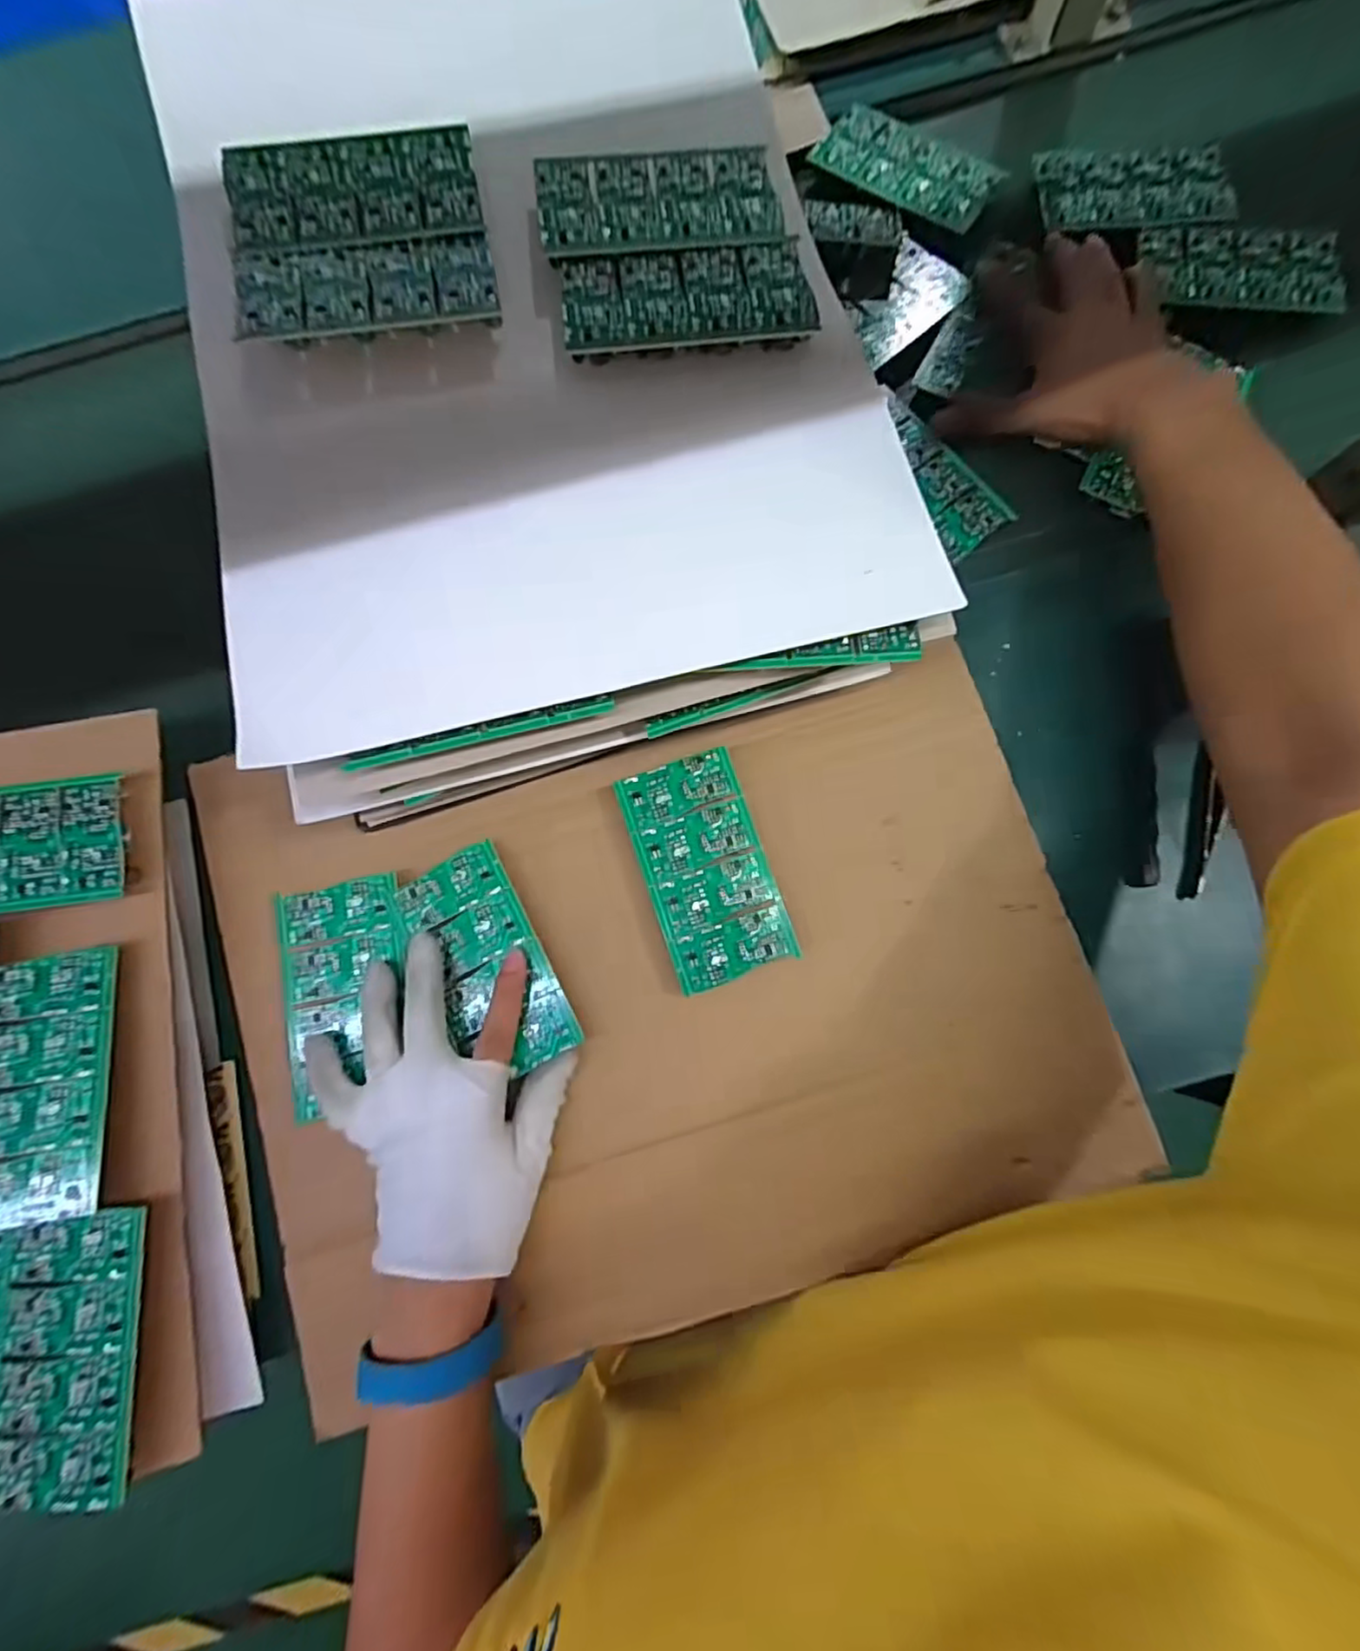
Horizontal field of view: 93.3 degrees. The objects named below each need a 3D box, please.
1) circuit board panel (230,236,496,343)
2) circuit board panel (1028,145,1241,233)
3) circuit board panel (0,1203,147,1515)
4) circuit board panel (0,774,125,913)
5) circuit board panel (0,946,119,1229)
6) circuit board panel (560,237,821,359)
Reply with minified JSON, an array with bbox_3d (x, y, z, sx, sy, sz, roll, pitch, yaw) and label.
[{"bbox_3d":[-0.167,-0.289,0.345,0.133,0.007,0.060,-8,73,-4],"label":"circuit board panel"},{"bbox_3d":[0.329,-0.464,0.464,0.130,0.007,0.071,-2,80,2],"label":"circuit board panel"},{"bbox_3d":[-0.314,0.269,0.325,0.073,0.007,0.134,-3,82,0],"label":"circuit board panel"},{"bbox_3d":[-0.389,0.013,0.365,0.135,0.004,0.073,-7,80,1],"label":"circuit board panel"},{"bbox_3d":[-0.343,0.138,0.340,0.071,0.012,0.135,-2,80,2],"label":"circuit board panel"},{"bbox_3d":[0.004,-0.286,0.347,0.131,0.012,0.063,-8,80,1],"label":"circuit board panel"}]

